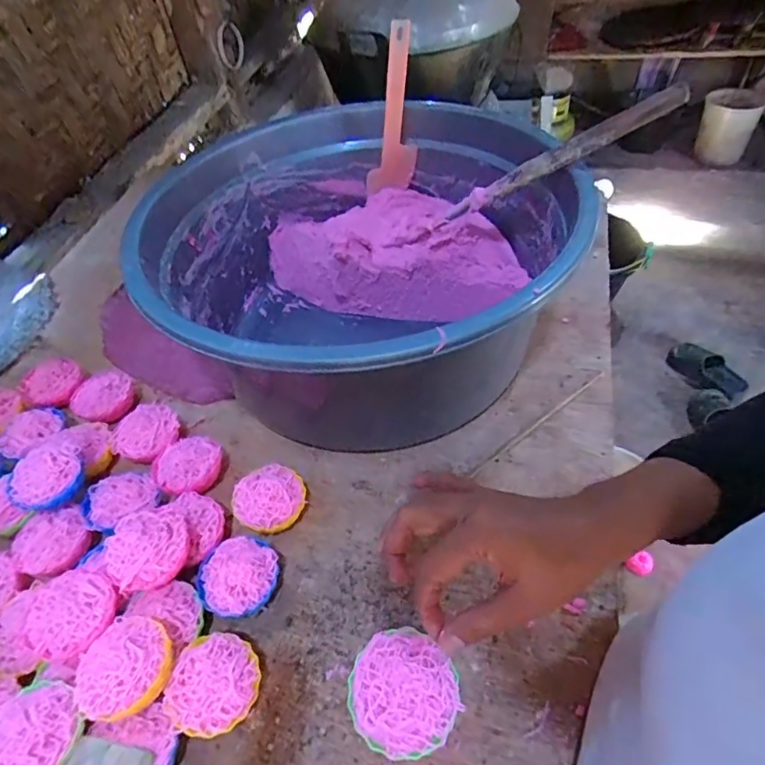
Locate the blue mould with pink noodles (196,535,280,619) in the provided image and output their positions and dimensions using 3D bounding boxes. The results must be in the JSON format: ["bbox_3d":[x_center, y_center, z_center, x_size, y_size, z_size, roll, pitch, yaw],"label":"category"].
[{"bbox_3d":[-0.113,0.156,0.414,0.061,0.034,0.059,-3,50,3],"label":"blue mould with pink noodles"}]

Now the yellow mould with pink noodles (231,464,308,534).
[{"bbox_3d":[-0.098,0.105,0.456,0.060,0.034,0.058,-3,50,3],"label":"yellow mould with pink noodles"}]

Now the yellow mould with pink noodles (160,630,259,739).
[{"bbox_3d":[-0.116,0.213,0.366,0.057,0.036,0.060,-3,50,3],"label":"yellow mould with pink noodles"}]

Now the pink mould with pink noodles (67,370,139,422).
[{"bbox_3d":[-0.289,0.015,0.541,0.059,0.027,0.051,-27,53,-17],"label":"pink mould with pink noodles"}]

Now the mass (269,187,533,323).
[{"bbox_3d":[0.011,-0.159,0.625,0.305,0.109,0.141,5,51,10],"label":"mass"}]

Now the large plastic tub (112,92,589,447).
[{"bbox_3d":[-0.024,-0.109,0.538,0.379,0.184,0.395,-3,50,3],"label":"large plastic tub"}]

